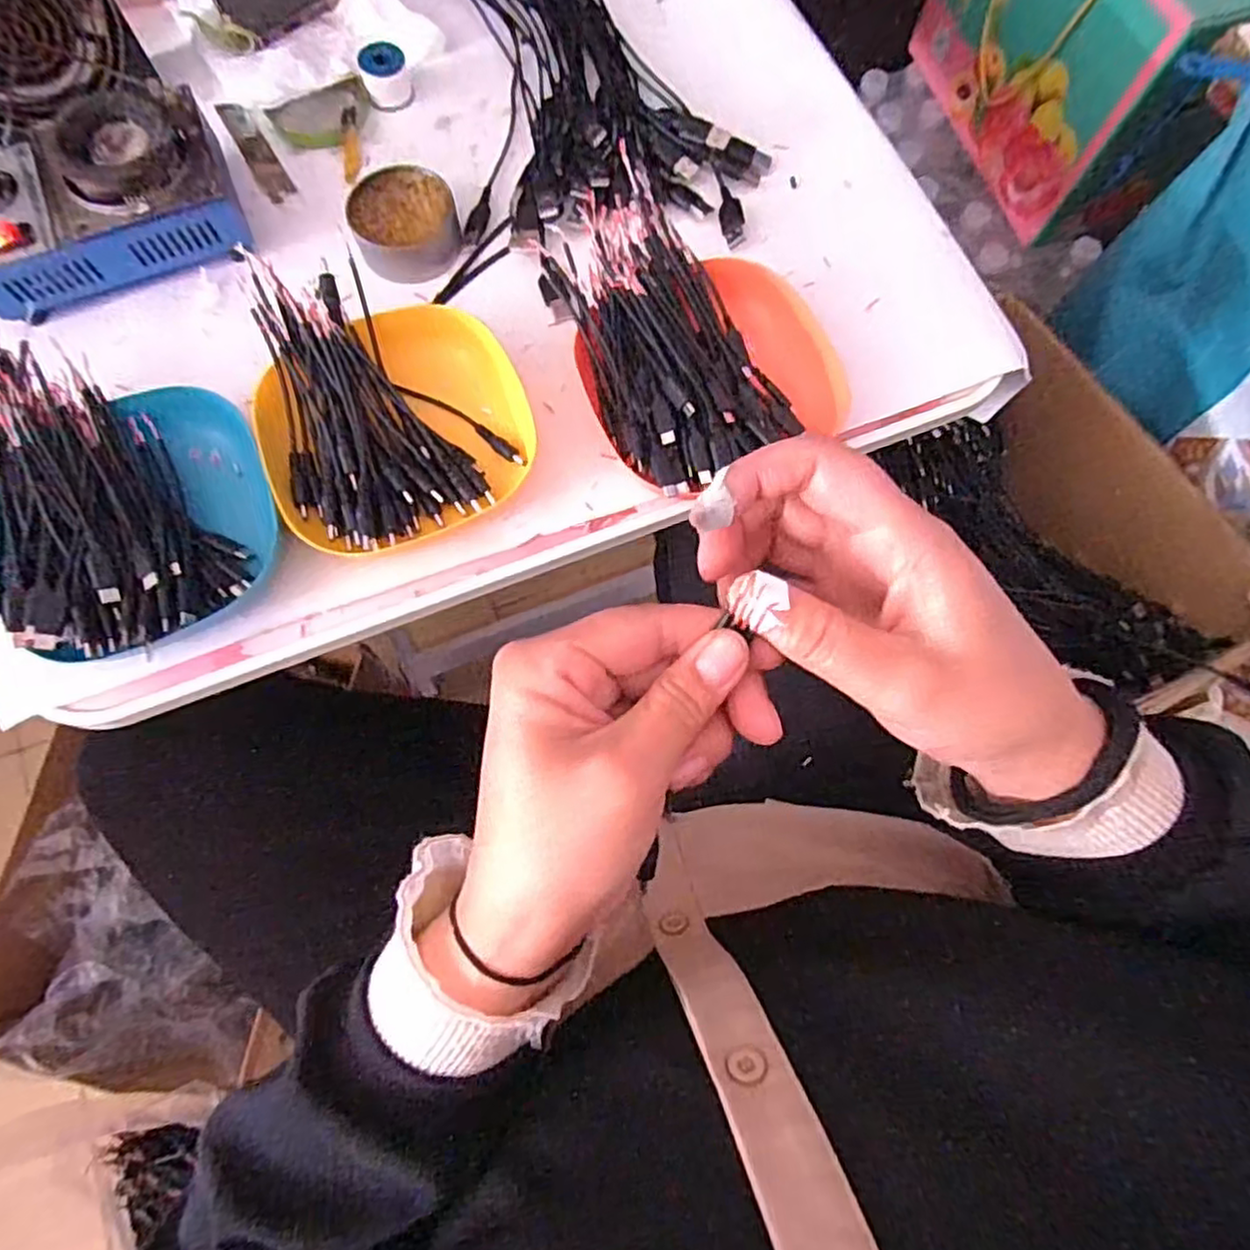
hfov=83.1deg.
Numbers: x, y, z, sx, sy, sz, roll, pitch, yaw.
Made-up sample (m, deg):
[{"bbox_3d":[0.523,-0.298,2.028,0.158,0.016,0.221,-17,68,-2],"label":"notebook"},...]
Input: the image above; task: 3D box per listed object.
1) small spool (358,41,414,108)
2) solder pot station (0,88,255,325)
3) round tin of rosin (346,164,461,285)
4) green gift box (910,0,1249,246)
[{"bbox_3d":[-0.160,-0.367,0.470,0.029,0.024,0.023,-9,75,-4],"label":"small spool"},{"bbox_3d":[-0.313,-0.250,0.420,0.152,0.059,0.100,-24,77,-7],"label":"solder pot station"},{"bbox_3d":[-0.135,-0.248,0.436,0.063,0.025,0.062,0,75,-1],"label":"round tin of rosin"},{"bbox_3d":[0.479,-0.635,0.741,0.163,0.241,0.316,-20,76,-6],"label":"green gift box"}]

